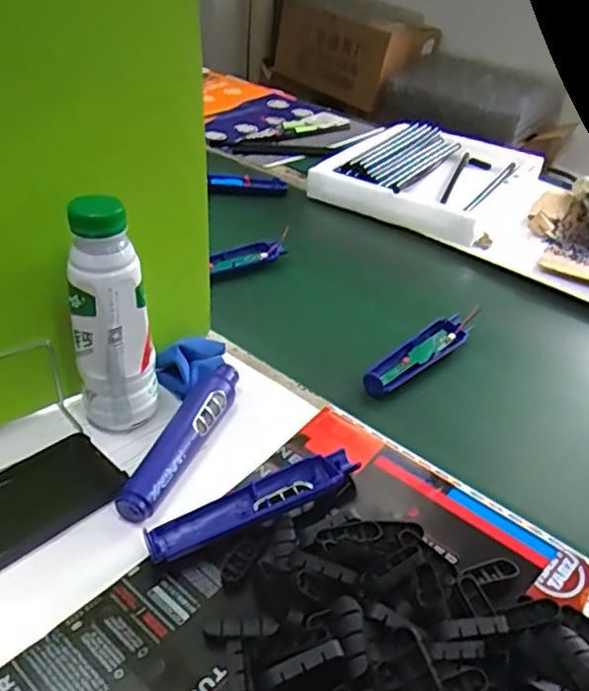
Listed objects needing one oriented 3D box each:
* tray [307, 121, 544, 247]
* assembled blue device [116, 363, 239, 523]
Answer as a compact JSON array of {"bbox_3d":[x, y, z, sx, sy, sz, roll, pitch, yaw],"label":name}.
[{"bbox_3d":[0.241,-0.293,1.050,0.307,0.073,0.387,27,42,26],"label":"tray"},{"bbox_3d":[-0.090,0.075,0.509,0.027,0.035,0.171,16,38,14],"label":"assembled blue device"}]

